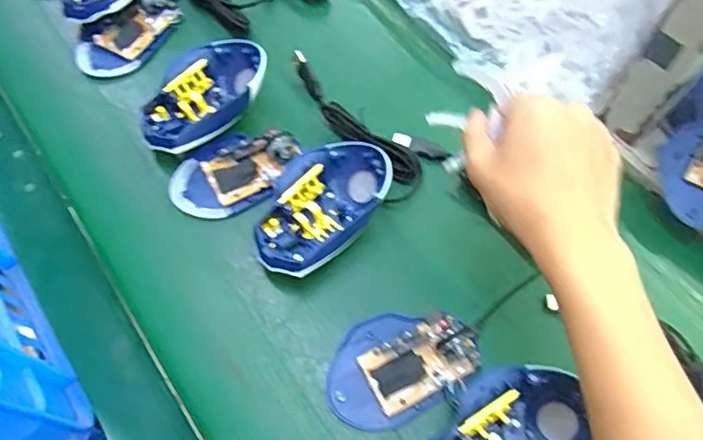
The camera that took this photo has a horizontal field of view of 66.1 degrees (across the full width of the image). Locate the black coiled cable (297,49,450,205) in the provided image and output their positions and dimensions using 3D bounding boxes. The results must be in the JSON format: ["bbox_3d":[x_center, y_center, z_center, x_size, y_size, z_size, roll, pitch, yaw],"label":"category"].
[{"bbox_3d":[0.012,-0.092,0.476,0.069,0.027,0.165,-36,68,-17],"label":"black coiled cable"}]

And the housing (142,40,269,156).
[{"bbox_3d":[-0.128,-0.106,0.469,0.080,0.040,0.121,41,68,18],"label":"housing"}]

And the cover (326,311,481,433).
[{"bbox_3d":[0.033,0.096,0.375,0.106,0.025,0.072,-28,66,-14],"label":"cover"}]

